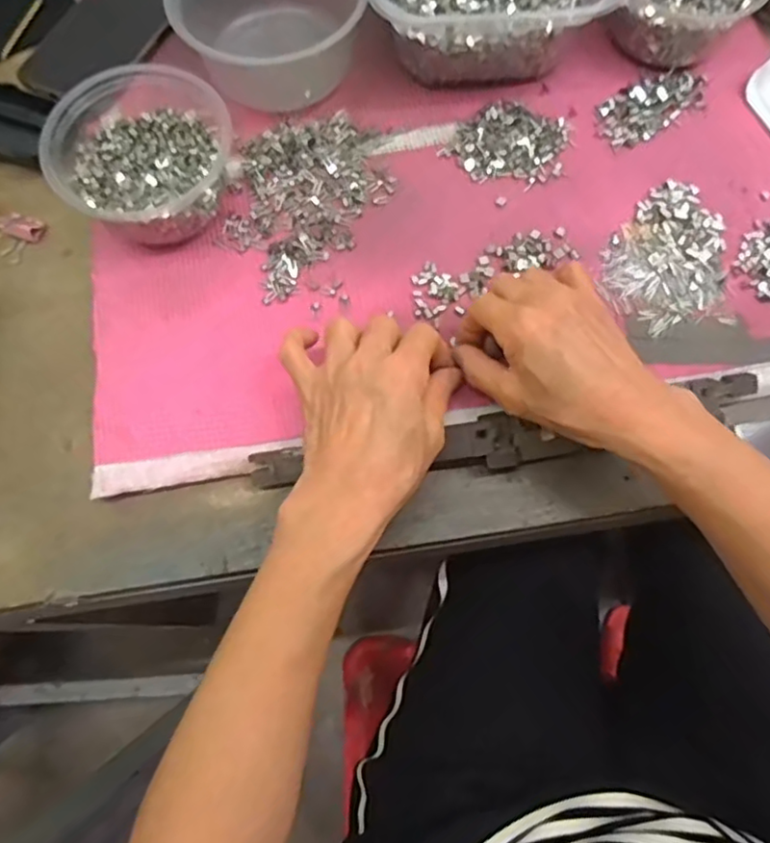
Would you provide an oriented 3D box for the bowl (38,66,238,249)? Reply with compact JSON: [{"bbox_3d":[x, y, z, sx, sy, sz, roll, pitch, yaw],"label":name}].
[{"bbox_3d":[-0.158,-0.176,0.420,0.101,0.064,0.122,14,75,5],"label":"bowl"}]

